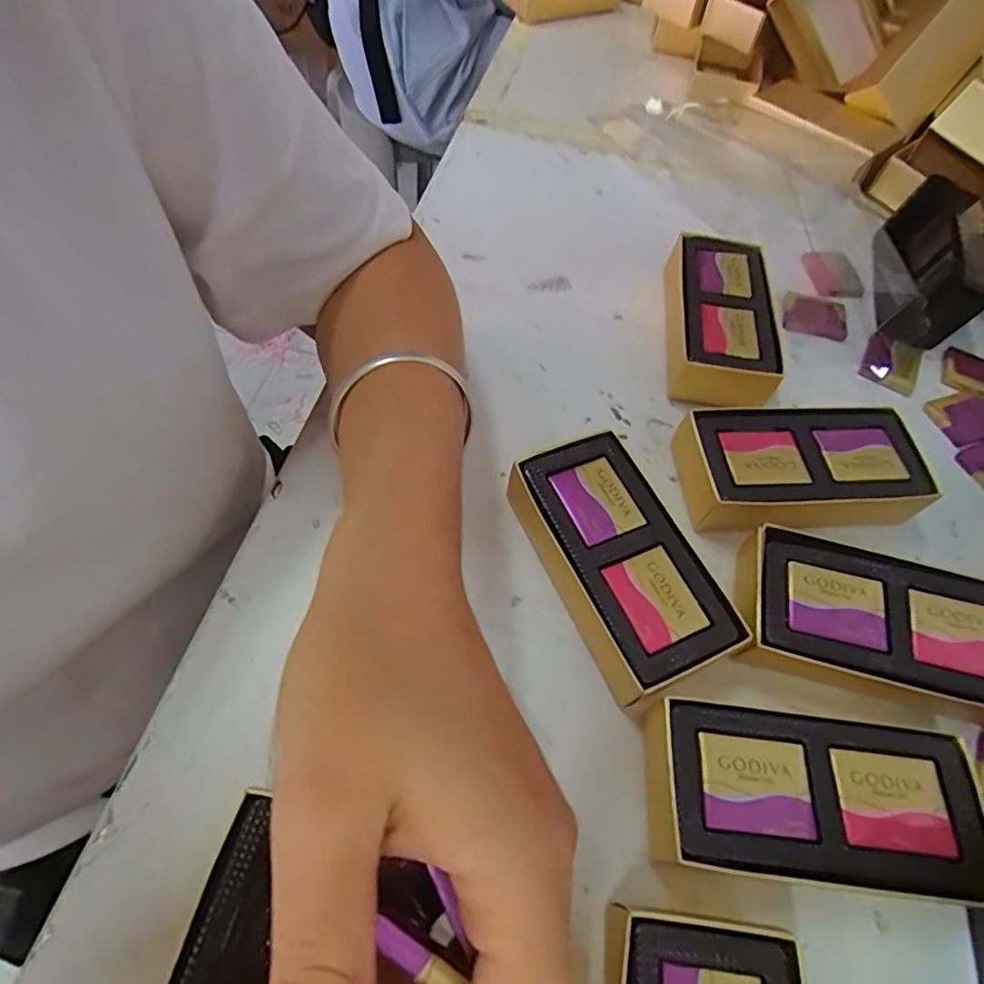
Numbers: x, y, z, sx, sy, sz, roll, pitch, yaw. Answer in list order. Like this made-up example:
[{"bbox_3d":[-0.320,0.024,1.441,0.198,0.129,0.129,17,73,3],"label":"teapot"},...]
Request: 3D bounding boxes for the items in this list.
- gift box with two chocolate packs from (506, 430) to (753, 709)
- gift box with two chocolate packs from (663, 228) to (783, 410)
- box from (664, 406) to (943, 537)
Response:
[{"bbox_3d":[0.054,0.032,0.265,0.064,0.033,0.114,-20,63,-16],"label":"gift box with two chocolate packs"},{"bbox_3d":[0.136,-0.103,0.351,0.059,0.034,0.118,6,59,-1],"label":"gift box with two chocolate packs"},{"bbox_3d":[0.156,-0.009,0.297,0.116,0.032,0.061,1,59,-4],"label":"box"}]

